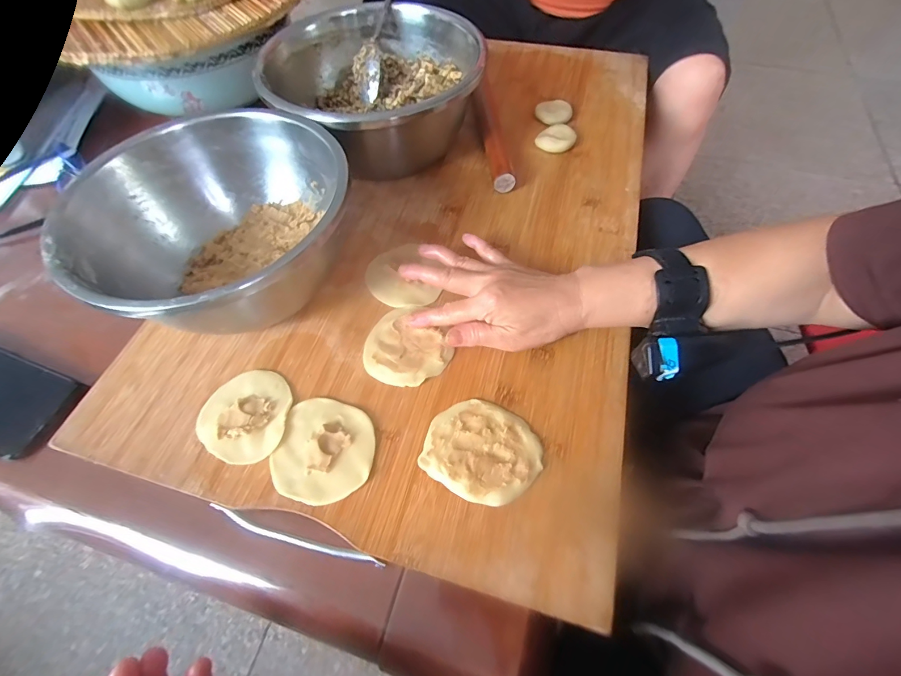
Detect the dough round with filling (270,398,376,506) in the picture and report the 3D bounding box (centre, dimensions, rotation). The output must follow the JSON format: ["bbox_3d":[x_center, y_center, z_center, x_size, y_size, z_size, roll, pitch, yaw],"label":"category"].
[{"bbox_3d":[-0.099,0.086,0.307,0.076,0.007,0.076,0,60,1],"label":"dough round with filling"}]

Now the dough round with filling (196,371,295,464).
[{"bbox_3d":[-0.171,0.061,0.324,0.073,0.010,0.076,0,60,1],"label":"dough round with filling"}]

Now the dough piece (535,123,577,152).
[{"bbox_3d":[0.133,-0.253,0.496,0.048,0.012,0.038,10,60,7],"label":"dough piece"}]

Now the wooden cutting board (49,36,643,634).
[{"bbox_3d":[-0.014,-0.158,0.457,0.443,0.035,0.714,12,59,11],"label":"wooden cutting board"}]

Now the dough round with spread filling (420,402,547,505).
[{"bbox_3d":[0.025,0.086,0.306,0.085,0.004,0.073,26,63,15],"label":"dough round with spread filling"}]

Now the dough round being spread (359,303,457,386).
[{"bbox_3d":[-0.037,0.007,0.353,0.076,0.007,0.075,-1,58,2],"label":"dough round being spread"}]

